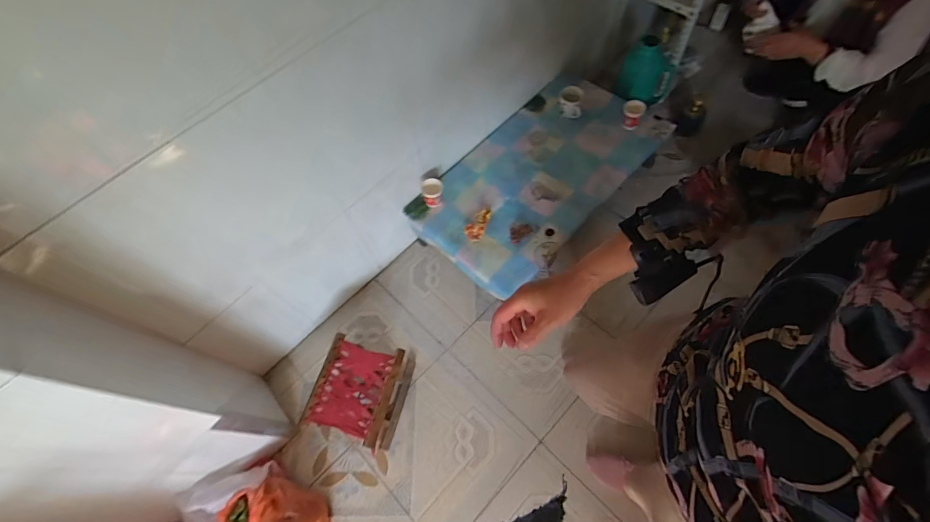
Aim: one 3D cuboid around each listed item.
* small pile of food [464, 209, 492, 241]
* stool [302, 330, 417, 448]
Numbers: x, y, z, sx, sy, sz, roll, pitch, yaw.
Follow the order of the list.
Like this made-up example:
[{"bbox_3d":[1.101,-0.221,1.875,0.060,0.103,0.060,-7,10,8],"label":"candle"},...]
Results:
[{"bbox_3d":[0.045,-0.115,1.316,0.060,0.025,0.114,24,68,18],"label":"small pile of food"},{"bbox_3d":[-0.311,0.391,1.242,0.236,0.179,0.258,12,65,13],"label":"stool"}]

